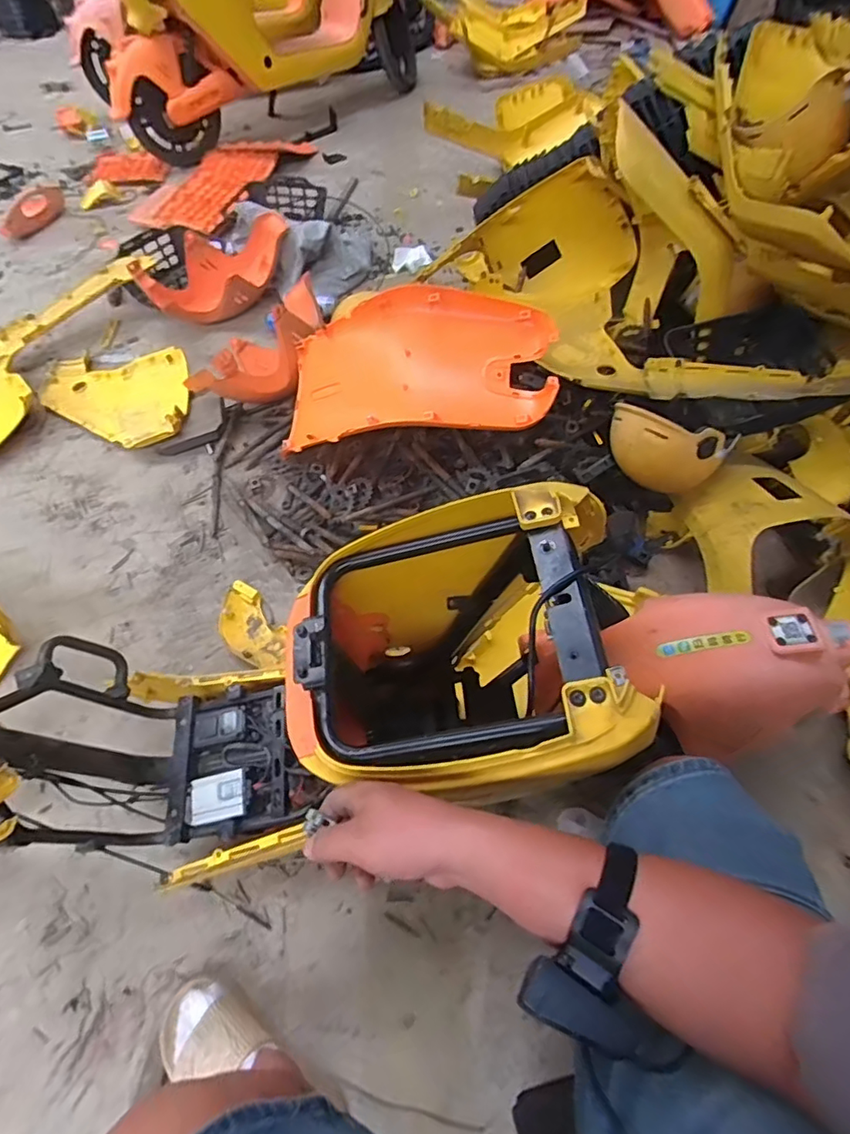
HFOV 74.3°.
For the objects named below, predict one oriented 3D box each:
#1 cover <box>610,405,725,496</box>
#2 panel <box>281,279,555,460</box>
[{"bbox_3d":[0.463,-0.222,1.110,0.215,0.198,0.069,24,62,18],"label":"cover"},{"bbox_3d":[-0.032,-0.408,1.208,0.586,0.241,0.287,5,58,7],"label":"panel"}]

